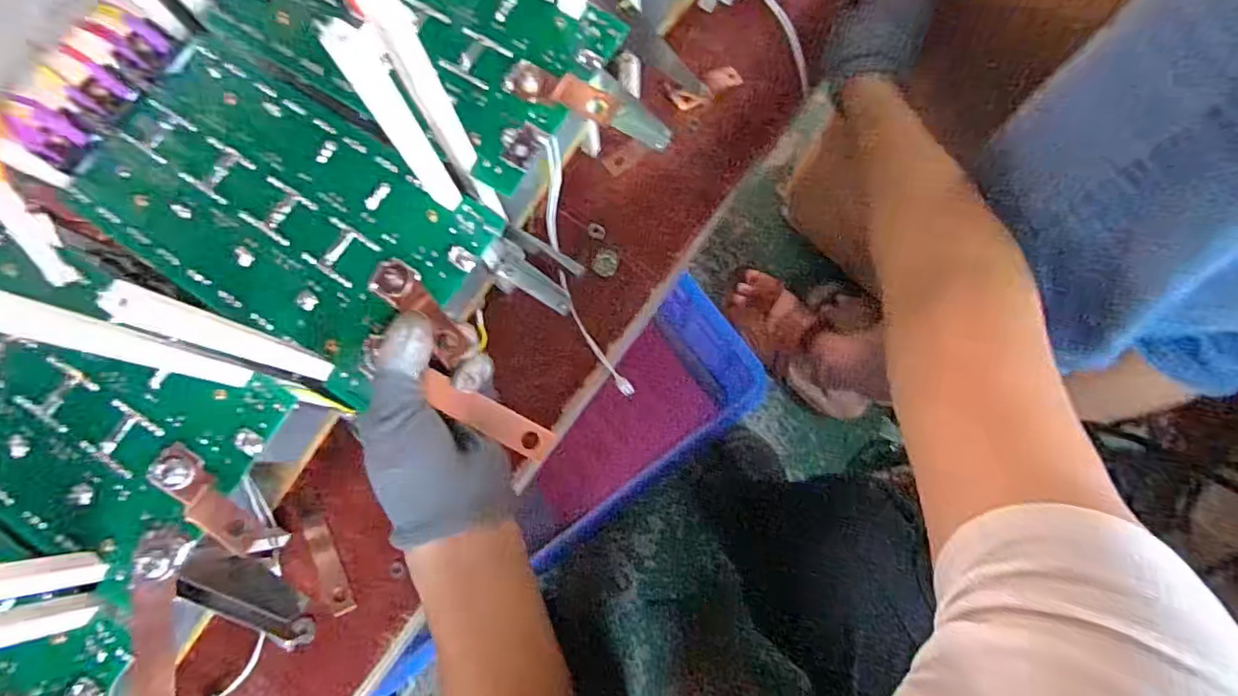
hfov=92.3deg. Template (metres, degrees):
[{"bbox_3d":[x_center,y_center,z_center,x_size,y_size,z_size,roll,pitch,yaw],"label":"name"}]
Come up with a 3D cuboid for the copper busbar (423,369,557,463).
[{"bbox_3d":[-0.070,0.038,0.324,0.076,0.009,0.018,33,80,-22],"label":"copper busbar"}]

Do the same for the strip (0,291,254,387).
[{"bbox_3d":[-0.206,0.000,0.258,0.019,0.133,0.011,32,80,6],"label":"strip"}]

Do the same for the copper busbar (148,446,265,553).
[{"bbox_3d":[-0.215,0.078,0.306,0.067,0.007,0.021,42,82,8],"label":"copper busbar"}]

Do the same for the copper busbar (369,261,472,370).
[{"bbox_3d":[-0.107,-0.021,0.318,0.021,0.012,0.071,-43,76,-8],"label":"copper busbar"}]

